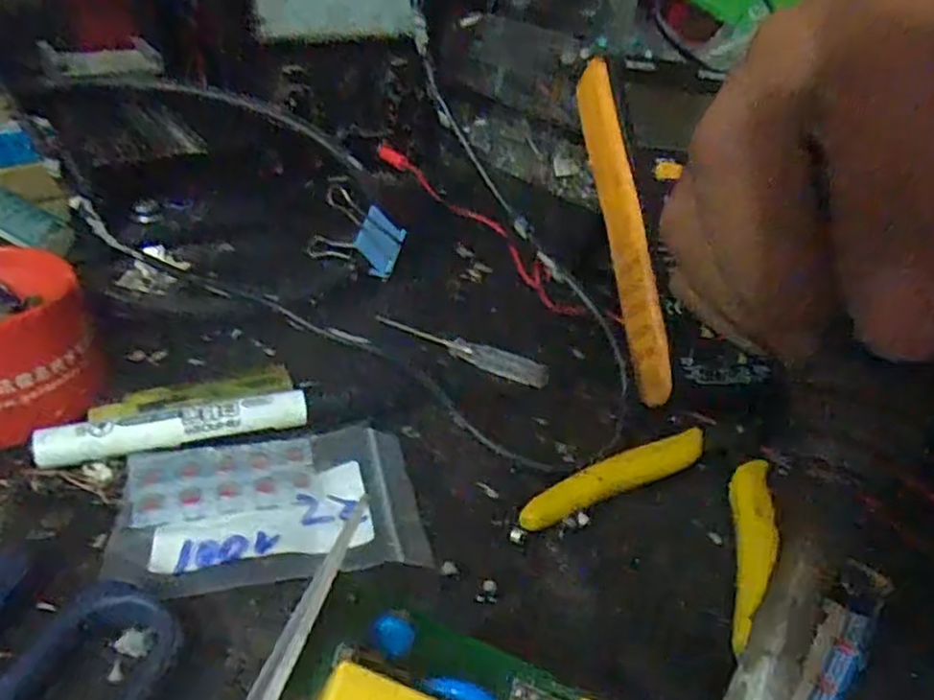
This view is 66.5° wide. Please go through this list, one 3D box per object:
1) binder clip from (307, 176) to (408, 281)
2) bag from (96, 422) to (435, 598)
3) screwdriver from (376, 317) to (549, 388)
[{"bbox_3d":[-0.065,-0.067,0.414,0.054,0.033,0.043,9,33,4],"label":"binder clip"},{"bbox_3d":[-0.066,0.051,0.245,0.097,0.005,0.068,-3,34,-14],"label":"bag"},{"bbox_3d":[-0.004,-0.002,0.340,0.091,0.010,0.007,20,36,20],"label":"screwdriver"}]

